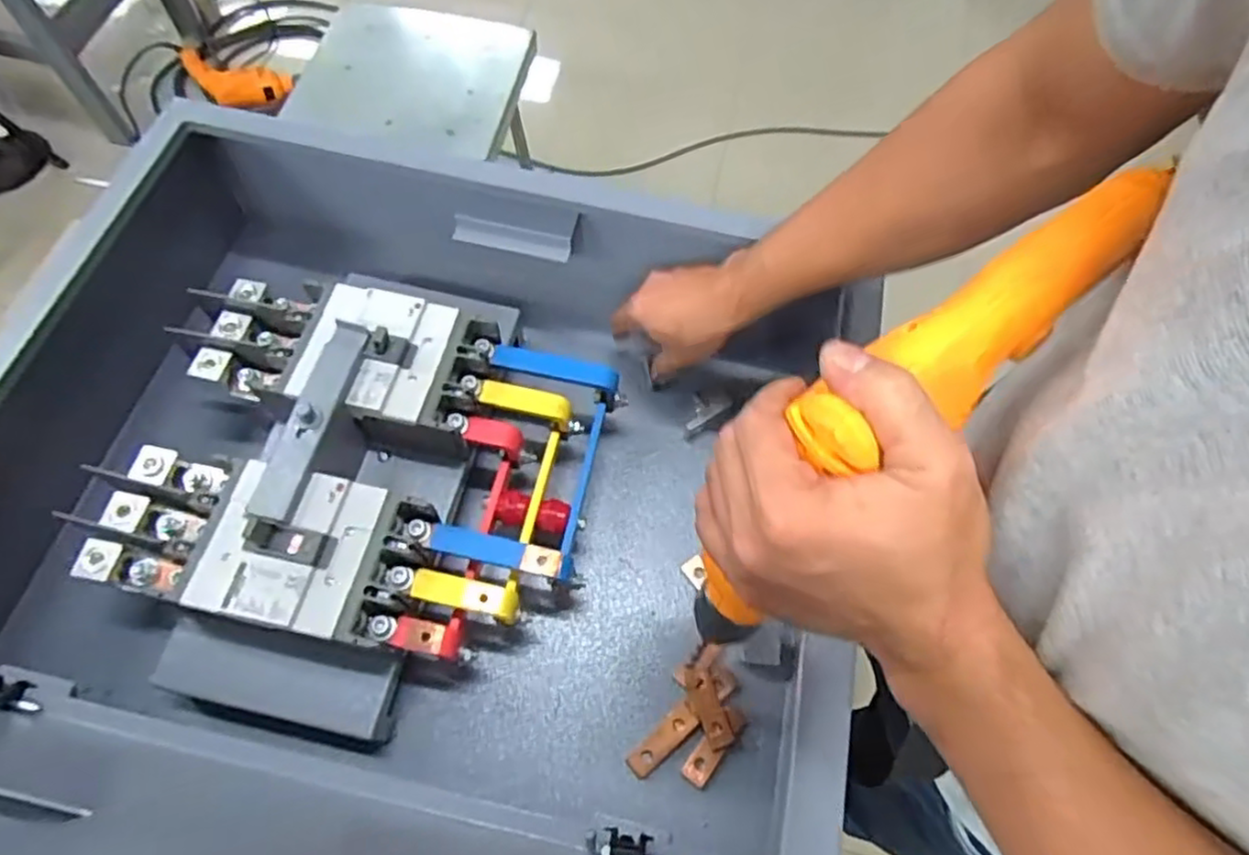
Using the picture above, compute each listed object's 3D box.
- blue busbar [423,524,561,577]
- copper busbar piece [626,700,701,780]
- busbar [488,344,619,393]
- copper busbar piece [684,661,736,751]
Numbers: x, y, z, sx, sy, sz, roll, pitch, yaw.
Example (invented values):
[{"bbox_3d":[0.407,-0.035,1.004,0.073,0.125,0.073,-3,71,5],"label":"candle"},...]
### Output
[{"bbox_3d":[-0.095,0.088,0.509,0.096,0.012,0.019,12,64,3],"label":"blue busbar"},{"bbox_3d":[0.029,0.235,0.527,0.063,0.004,0.020,-40,59,-12],"label":"copper busbar piece"},{"bbox_3d":[-0.057,-0.050,0.584,0.104,0.015,0.021,11,64,2],"label":"busbar"},{"bbox_3d":[0.064,0.214,0.538,0.020,0.007,0.060,-18,67,-12],"label":"copper busbar piece"}]

